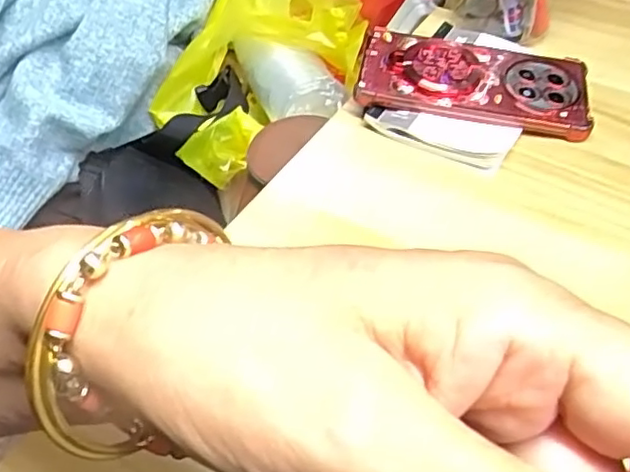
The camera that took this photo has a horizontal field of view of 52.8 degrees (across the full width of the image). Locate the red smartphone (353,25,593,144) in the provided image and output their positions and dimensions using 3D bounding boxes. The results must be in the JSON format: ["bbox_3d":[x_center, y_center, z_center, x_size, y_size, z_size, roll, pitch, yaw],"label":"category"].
[{"bbox_3d":[0.114,-0.112,0.457,0.160,0.012,0.076,9,61,3],"label":"red smartphone"}]

